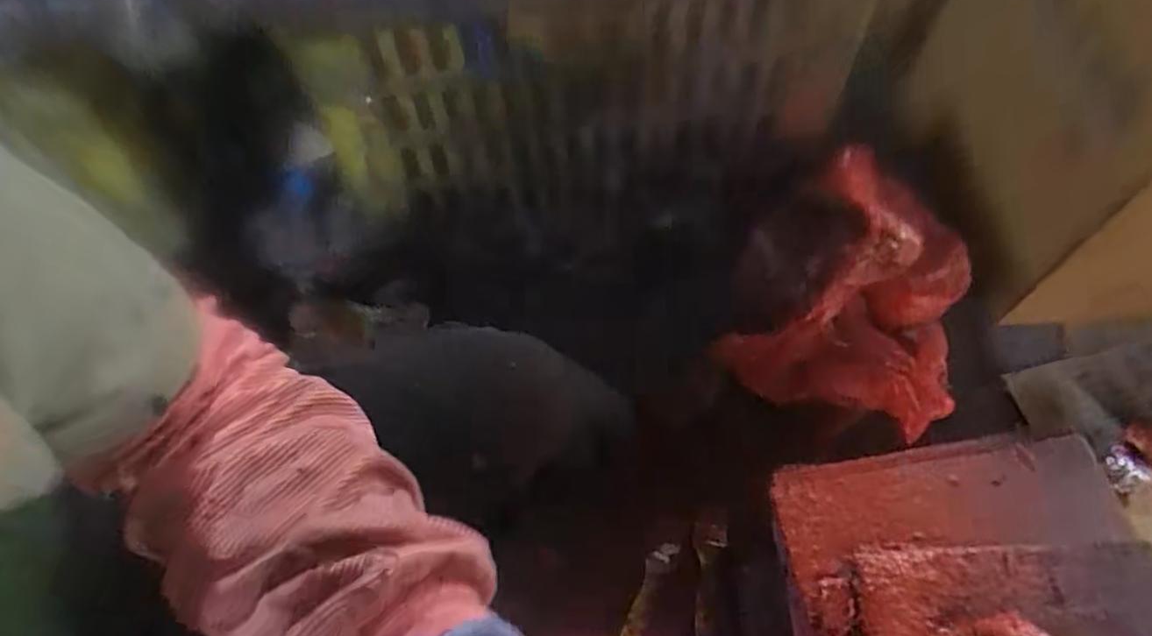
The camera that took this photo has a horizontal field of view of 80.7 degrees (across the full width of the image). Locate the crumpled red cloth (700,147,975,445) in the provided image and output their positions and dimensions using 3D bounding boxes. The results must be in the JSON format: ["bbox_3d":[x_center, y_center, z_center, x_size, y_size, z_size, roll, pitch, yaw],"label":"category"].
[{"bbox_3d":[0.268,-0.030,0.647,0.211,0.150,0.232,17,62,10],"label":"crumpled red cloth"}]

